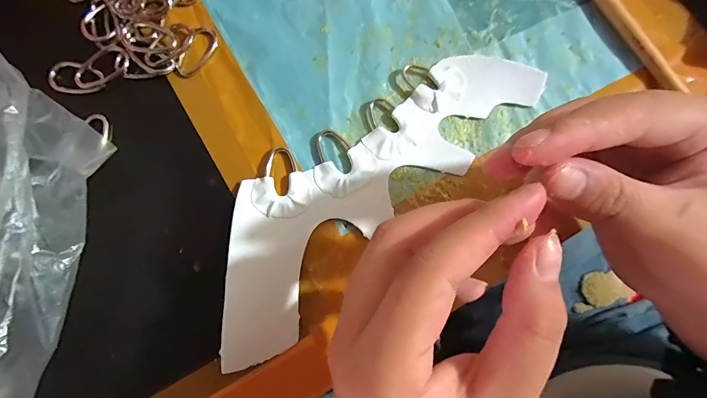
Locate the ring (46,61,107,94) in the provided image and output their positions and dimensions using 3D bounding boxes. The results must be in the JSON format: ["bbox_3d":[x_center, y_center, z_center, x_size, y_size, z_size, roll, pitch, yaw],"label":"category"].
[{"bbox_3d":[-0.167,-0.073,0.234,0.032,0.004,0.019,17,81,4],"label":"ring"}]

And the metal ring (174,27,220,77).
[{"bbox_3d":[-0.097,-0.090,0.240,0.018,0.004,0.035,24,81,5],"label":"metal ring"}]

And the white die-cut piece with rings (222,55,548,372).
[{"bbox_3d":[0.002,-0.013,0.220,0.221,0.014,0.077,-44,82,-7],"label":"white die-cut piece with rings"}]

